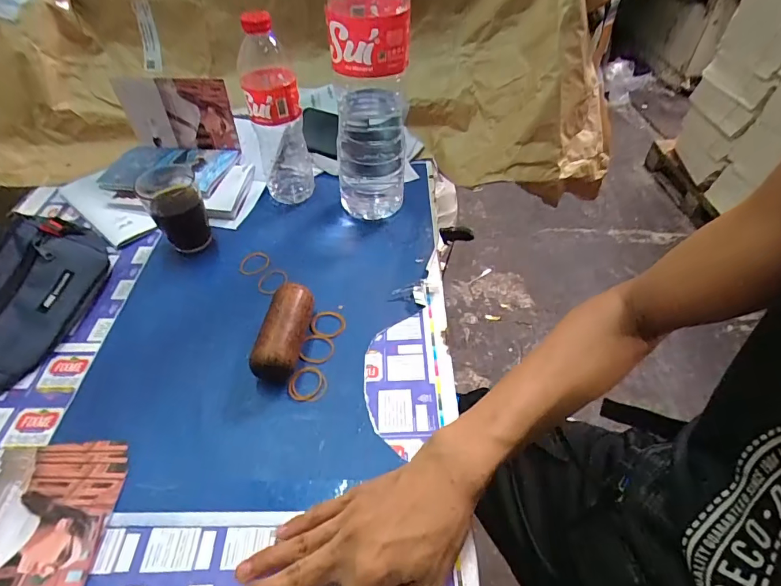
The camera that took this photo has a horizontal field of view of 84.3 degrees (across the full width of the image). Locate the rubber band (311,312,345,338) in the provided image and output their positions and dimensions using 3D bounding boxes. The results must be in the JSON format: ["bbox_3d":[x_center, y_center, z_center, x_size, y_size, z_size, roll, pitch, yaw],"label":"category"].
[{"bbox_3d":[-0.066,0.033,0.463,0.036,0.005,0.034,5,48,-6],"label":"rubber band"}]

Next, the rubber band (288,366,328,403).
[{"bbox_3d":[-0.079,0.087,0.414,0.036,0.006,0.038,0,48,1],"label":"rubber band"}]

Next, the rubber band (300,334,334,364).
[{"bbox_3d":[-0.075,0.057,0.442,0.033,0.005,0.033,0,48,0],"label":"rubber band"}]

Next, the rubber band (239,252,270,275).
[{"bbox_3d":[-0.163,-0.037,0.525,0.035,0.004,0.037,0,48,0],"label":"rubber band"}]

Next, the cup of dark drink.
[{"bbox_3d":[-0.265,-0.107,0.535,0.062,0.098,0.081,-26,52,-21],"label":"cup of dark drink"}]

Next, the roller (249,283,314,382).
[{"bbox_3d":[-0.104,0.039,0.429,0.040,0.043,0.094,5,48,5],"label":"roller"}]

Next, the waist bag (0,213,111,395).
[{"bbox_3d":[-0.396,0.012,0.445,0.104,0.070,0.257,9,48,9],"label":"waist bag"}]

